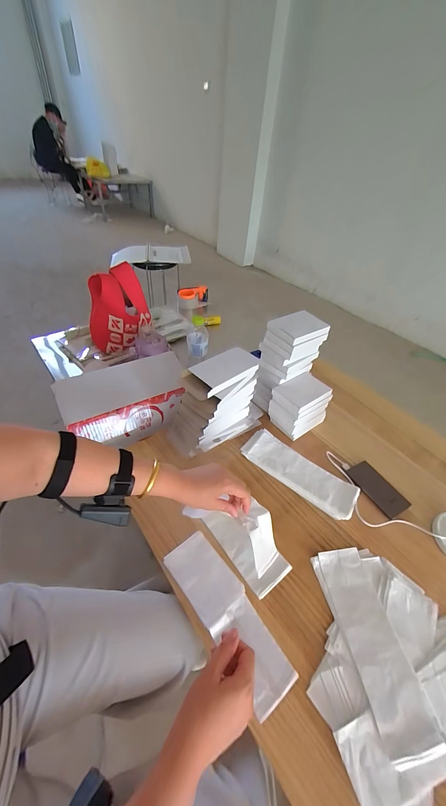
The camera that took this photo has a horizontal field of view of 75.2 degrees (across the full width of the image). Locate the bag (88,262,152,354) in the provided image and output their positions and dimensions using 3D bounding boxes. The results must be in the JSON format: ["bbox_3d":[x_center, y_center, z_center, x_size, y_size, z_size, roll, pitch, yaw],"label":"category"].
[{"bbox_3d":[-0.355,-0.297,0.966,0.208,0.238,0.167,-3,44,-10],"label":"bag"}]

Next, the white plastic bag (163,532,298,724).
[{"bbox_3d":[0.007,0.335,0.472,0.084,0.011,0.253,-29,55,-30],"label":"white plastic bag"}]

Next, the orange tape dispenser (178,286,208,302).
[{"bbox_3d":[-0.139,-0.523,1.405,0.148,0.057,0.062,-10,46,-17],"label":"orange tape dispenser"}]

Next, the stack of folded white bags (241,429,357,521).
[{"bbox_3d":[0.172,0.155,0.672,0.270,0.019,0.099,30,50,23],"label":"stack of folded white bags"}]

